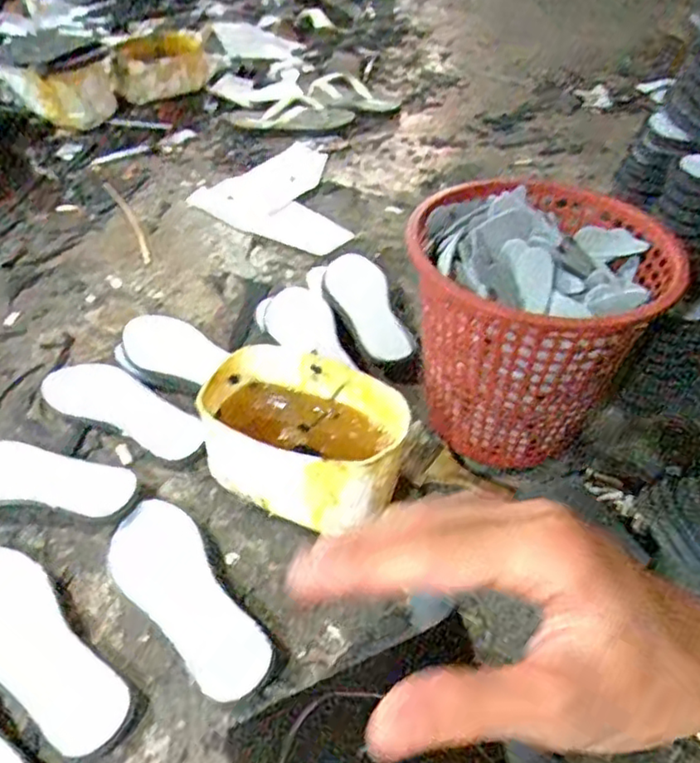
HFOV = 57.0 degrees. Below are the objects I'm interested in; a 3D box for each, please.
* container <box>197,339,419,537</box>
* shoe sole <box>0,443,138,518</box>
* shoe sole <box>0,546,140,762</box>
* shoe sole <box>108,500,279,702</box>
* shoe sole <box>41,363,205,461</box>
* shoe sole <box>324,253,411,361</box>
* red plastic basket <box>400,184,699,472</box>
[{"bbox_3d":[-0.047,0.061,0.667,0.205,0.119,0.133,22,53,15],"label":"container"},{"bbox_3d":[-0.336,0.107,0.691,0.210,0.029,0.083,2,44,-2],"label":"shoe sole"},{"bbox_3d":[-0.280,0.237,0.573,0.220,0.023,0.080,32,51,27],"label":"shoe sole"},{"bbox_3d":[-0.158,0.199,0.604,0.082,0.023,0.219,-27,51,-28],"label":"shoe sole"},{"bbox_3d":[-0.264,0.032,0.772,0.211,0.027,0.080,19,46,16],"label":"shoe sole"},{"bbox_3d":[0.021,-0.111,0.903,0.084,0.014,0.235,-7,45,-11],"label":"shoe sole"},{"bbox_3d":[0.187,-0.078,0.695,0.242,0.235,0.244,17,51,11],"label":"red plastic basket"}]

